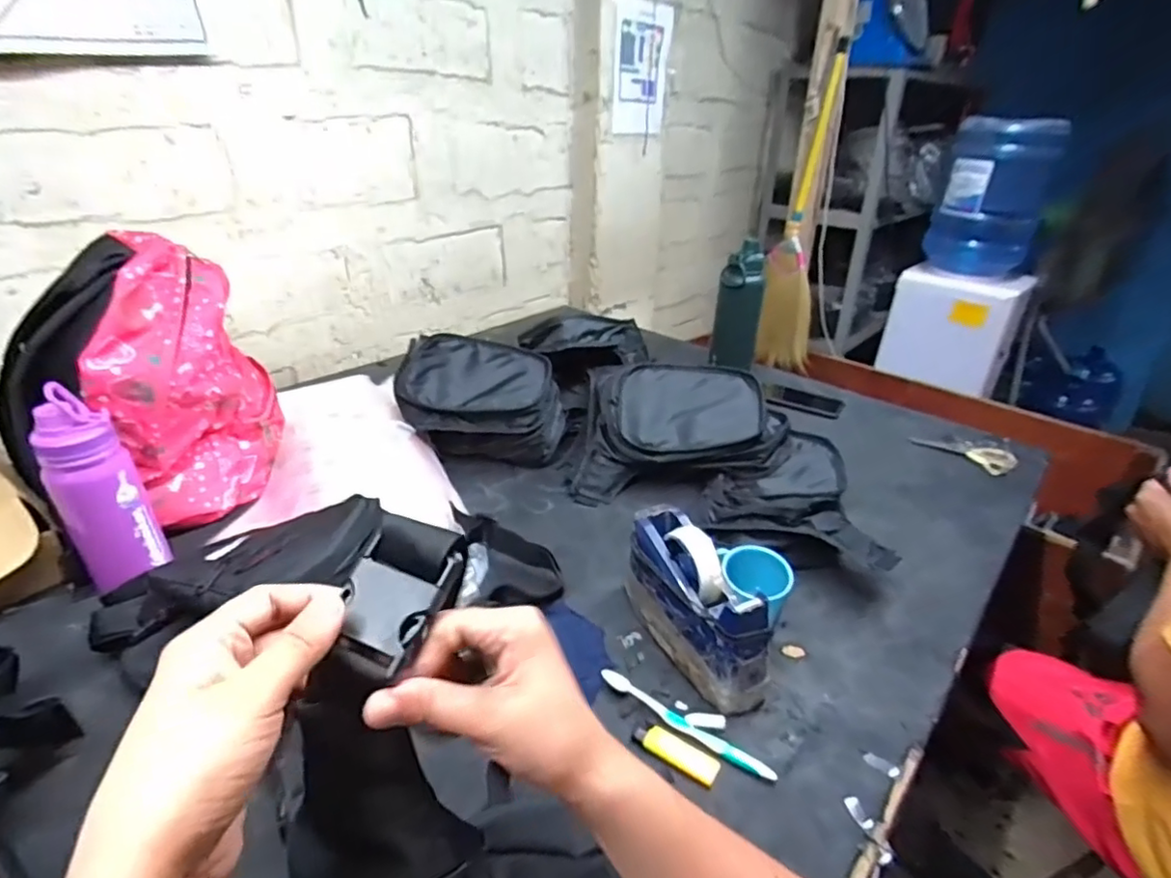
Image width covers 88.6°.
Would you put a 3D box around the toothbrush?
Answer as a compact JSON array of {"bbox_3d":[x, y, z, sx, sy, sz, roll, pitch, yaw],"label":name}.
[{"bbox_3d":[0.093,0.271,0.573,0.179,0.016,0.016,20,34,30],"label":"toothbrush"}]

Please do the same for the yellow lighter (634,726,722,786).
[{"bbox_3d":[0.082,0.283,0.545,0.080,0.014,0.023,17,32,25],"label":"yellow lighter"}]

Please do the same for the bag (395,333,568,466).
[{"bbox_3d":[-0.168,-0.061,0.997,0.258,0.166,0.153,4,29,4],"label":"bag"}]

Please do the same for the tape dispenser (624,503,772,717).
[{"bbox_3d":[0.115,0.173,0.643,0.066,0.116,0.206,-13,32,-25],"label":"tape dispenser"}]

